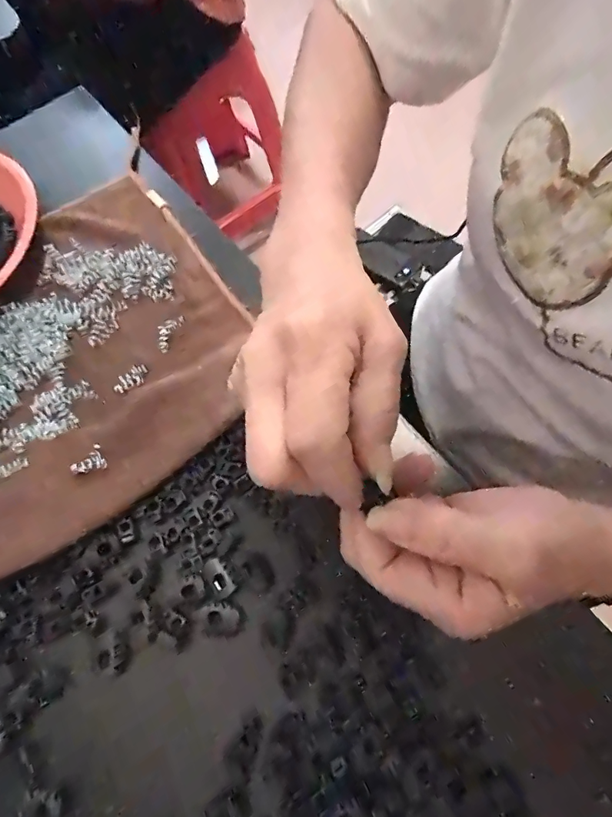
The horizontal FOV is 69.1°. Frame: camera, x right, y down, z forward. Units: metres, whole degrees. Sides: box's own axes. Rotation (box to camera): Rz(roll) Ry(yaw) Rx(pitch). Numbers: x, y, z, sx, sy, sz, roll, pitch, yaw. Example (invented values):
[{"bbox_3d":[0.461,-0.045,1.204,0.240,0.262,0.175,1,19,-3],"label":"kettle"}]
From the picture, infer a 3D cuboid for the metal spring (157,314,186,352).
[{"bbox_3d":[-0.096,-0.053,0.305,0.014,0.004,0.029,24,71,11],"label":"metal spring"}]

